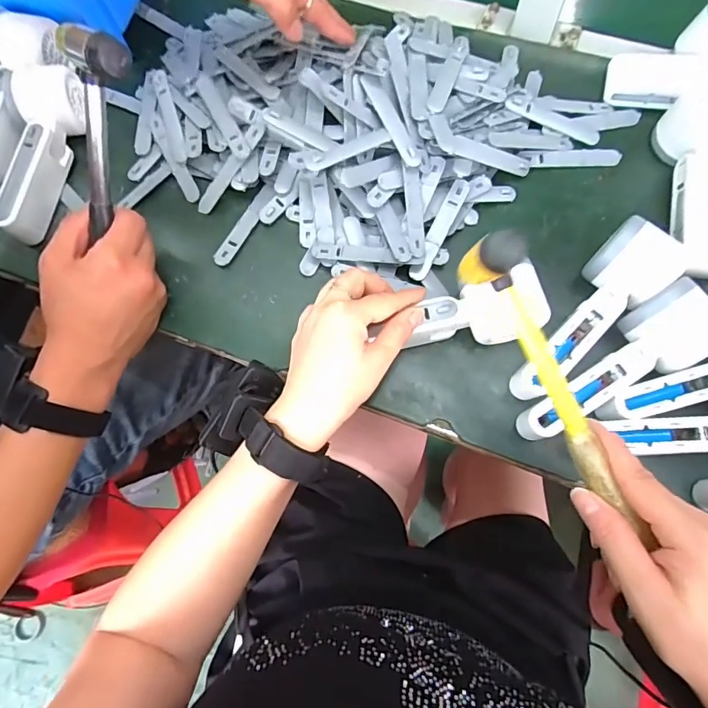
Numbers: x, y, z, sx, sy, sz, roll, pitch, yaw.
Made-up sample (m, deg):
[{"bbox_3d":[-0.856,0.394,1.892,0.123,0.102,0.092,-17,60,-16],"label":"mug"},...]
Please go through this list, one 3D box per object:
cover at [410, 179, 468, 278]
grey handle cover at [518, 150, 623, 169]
[{"bbox_3d":[0.074,-0.106,0.392,0.015,0.019,0.092,27,75,10],"label":"cover"},{"bbox_3d":[0.200,-0.181,0.423,0.089,0.007,0.018,-2,72,1],"label":"grey handle cover"}]

